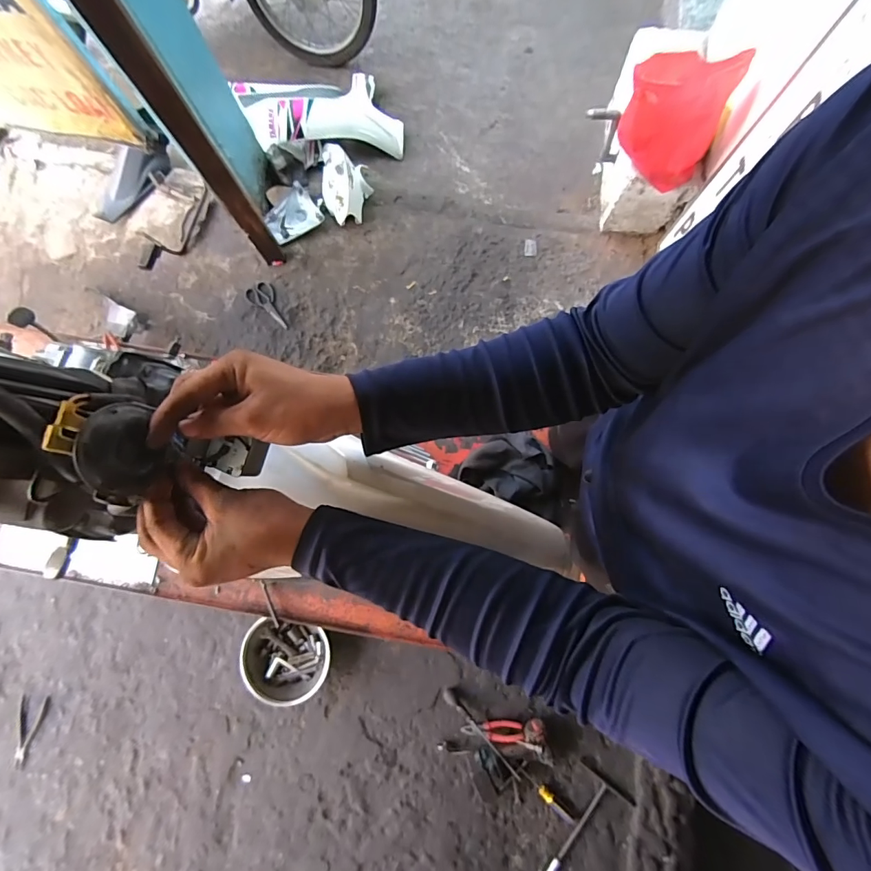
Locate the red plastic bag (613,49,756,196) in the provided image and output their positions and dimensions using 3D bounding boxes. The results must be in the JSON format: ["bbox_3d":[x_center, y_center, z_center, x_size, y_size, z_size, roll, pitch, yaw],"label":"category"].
[{"bbox_3d":[0.676,-0.916,1.218,0.280,0.297,0.168,18,80,4],"label":"red plastic bag"}]

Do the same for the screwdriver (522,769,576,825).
[{"bbox_3d":[0.333,1.071,1.244,0.188,0.022,0.031,43,83,8],"label":"screwdriver"}]

